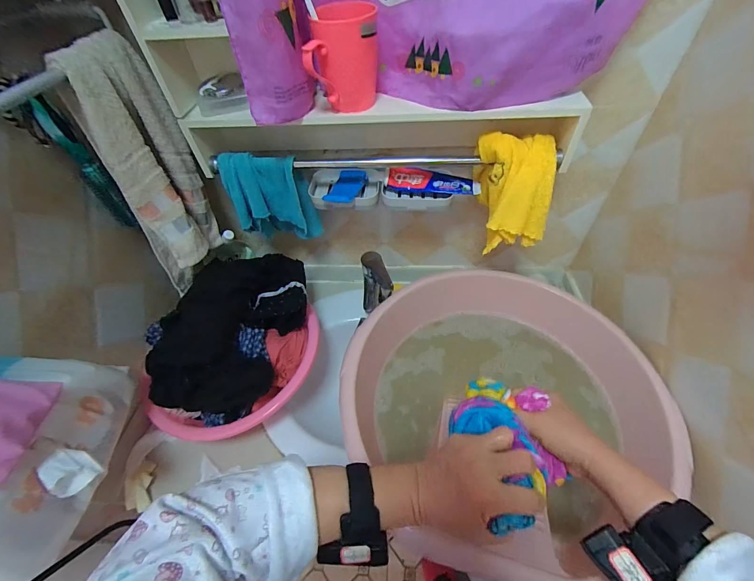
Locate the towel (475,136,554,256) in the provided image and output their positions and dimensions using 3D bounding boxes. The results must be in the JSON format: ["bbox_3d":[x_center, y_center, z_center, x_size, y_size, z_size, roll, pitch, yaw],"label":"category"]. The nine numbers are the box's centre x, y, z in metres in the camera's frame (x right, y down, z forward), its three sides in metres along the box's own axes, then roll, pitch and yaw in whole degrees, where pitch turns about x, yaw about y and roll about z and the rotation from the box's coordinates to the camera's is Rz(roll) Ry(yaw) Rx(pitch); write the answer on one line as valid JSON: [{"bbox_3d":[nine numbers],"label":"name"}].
[{"bbox_3d":[0.215,-0.151,0.538,0.105,0.164,0.080,-4,50,1],"label":"towel"}]

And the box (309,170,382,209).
[{"bbox_3d":[-0.060,-0.186,0.619,0.127,0.033,0.104,0,50,5],"label":"box"}]

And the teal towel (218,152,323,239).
[{"bbox_3d":[-0.192,-0.159,0.619,0.145,0.172,0.058,-5,50,0],"label":"teal towel"}]

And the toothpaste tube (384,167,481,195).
[{"bbox_3d":[0.098,-0.195,0.592,0.164,0.030,0.036,4,51,8],"label":"toothpaste tube"}]

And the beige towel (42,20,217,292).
[{"bbox_3d":[-0.351,-0.171,0.528,0.082,0.341,0.157,-7,50,-1],"label":"beige towel"}]

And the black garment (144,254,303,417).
[{"bbox_3d":[-0.257,0.058,0.639,0.194,0.123,0.350,15,53,16],"label":"black garment"}]

